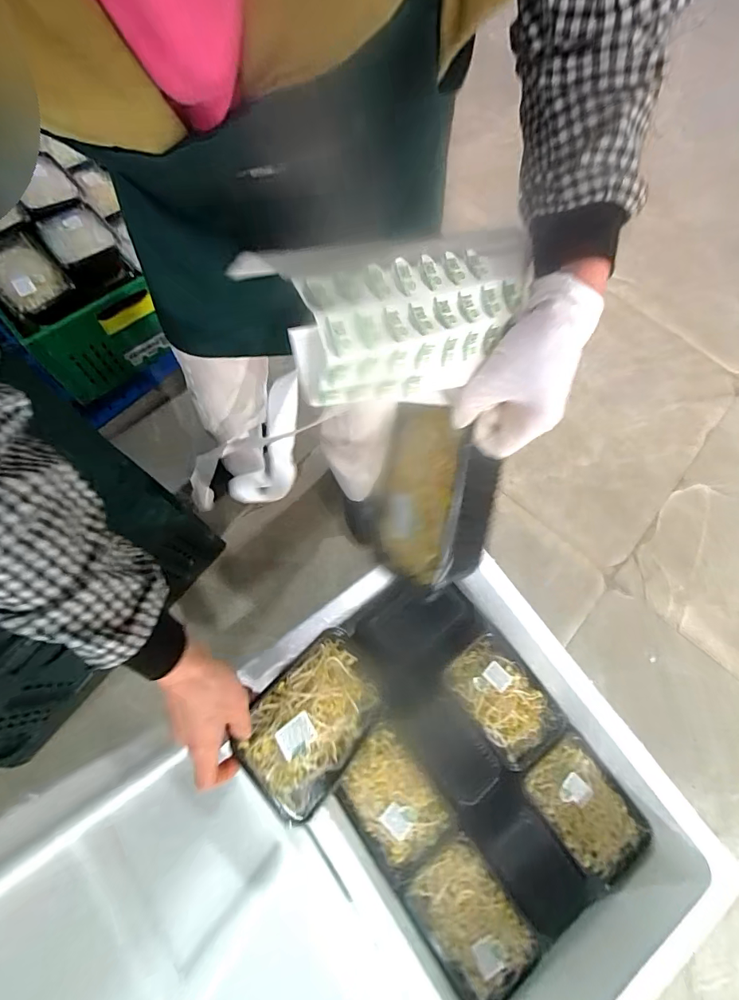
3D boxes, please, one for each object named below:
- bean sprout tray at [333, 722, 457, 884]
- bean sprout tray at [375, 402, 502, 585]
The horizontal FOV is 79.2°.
[{"bbox_3d":[0.035,0.437,0.648,0.116,0.042,0.176,-34,76,-14],"label":"bean sprout tray"},{"bbox_3d":[0.058,-0.005,0.420,0.063,0.111,0.157,5,93,-38],"label":"bean sprout tray"}]

